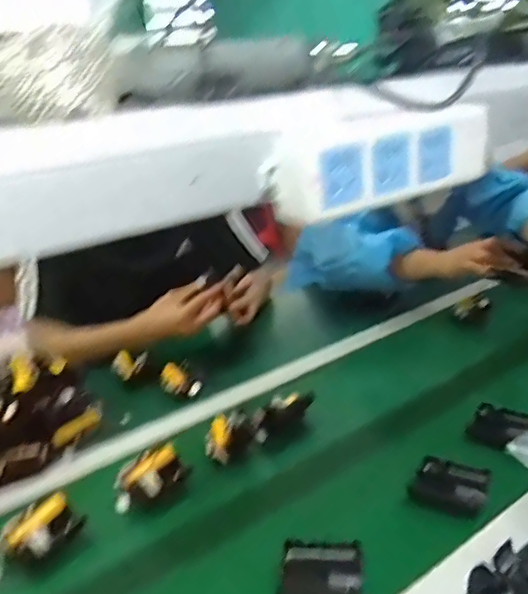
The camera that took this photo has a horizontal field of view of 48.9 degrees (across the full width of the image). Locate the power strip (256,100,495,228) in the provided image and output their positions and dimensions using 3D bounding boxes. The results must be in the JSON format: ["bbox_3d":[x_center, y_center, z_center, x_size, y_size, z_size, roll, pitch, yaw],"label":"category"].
[{"bbox_3d":[0.075,-0.091,0.373,0.159,0.051,0.040,-17,25,-27],"label":"power strip"}]

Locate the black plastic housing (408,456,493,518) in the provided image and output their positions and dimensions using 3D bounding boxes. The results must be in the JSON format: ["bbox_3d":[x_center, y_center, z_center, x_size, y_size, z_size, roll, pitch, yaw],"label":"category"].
[{"bbox_3d":[0.217,0.223,0.680,0.082,0.040,0.058,5,24,23],"label":"black plastic housing"}]

